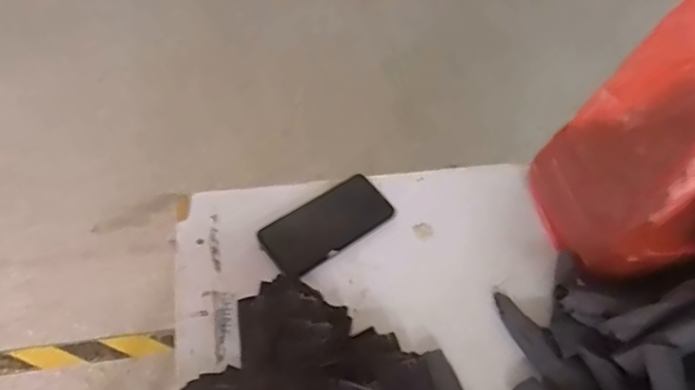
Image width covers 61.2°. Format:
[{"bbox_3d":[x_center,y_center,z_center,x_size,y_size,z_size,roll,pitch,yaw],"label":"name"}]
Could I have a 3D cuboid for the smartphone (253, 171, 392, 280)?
[{"bbox_3d":[-0.024,0.034,0.727,0.162,0.008,0.080,-32,64,-23],"label":"smartphone"}]

